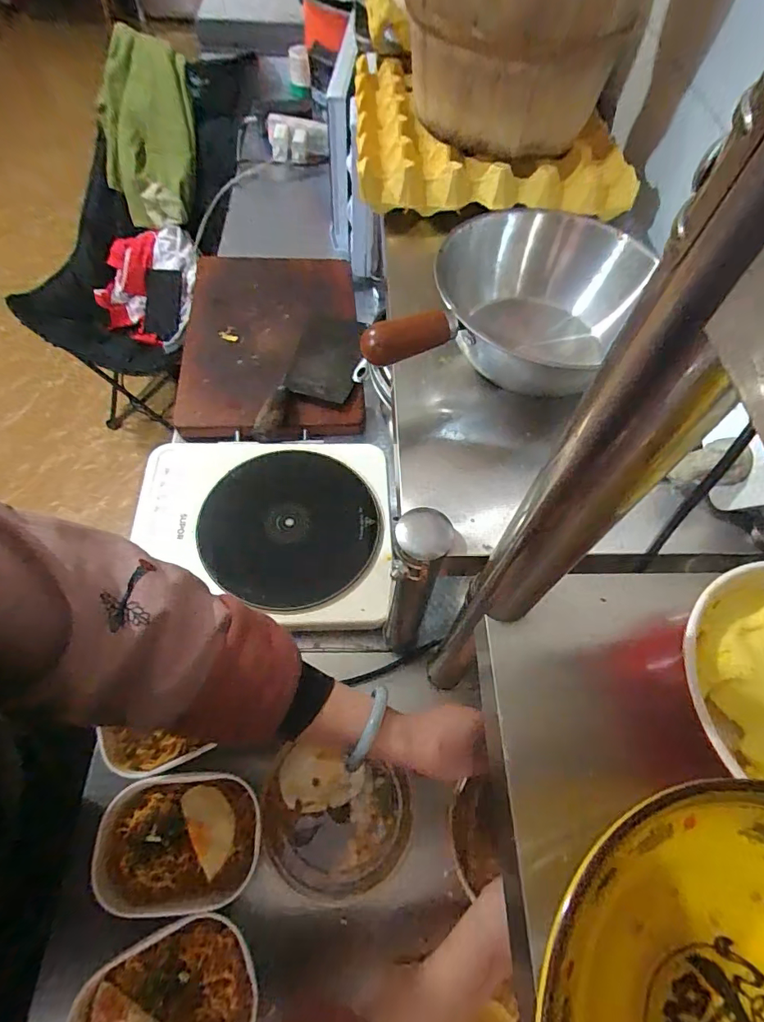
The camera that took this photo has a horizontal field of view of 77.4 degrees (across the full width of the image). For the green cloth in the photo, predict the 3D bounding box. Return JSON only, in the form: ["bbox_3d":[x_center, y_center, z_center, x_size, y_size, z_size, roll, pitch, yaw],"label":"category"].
[{"bbox_3d":[-0.615,-0.990,1.247,0.244,0.306,0.346,-19,65,-14],"label":"green cloth"}]

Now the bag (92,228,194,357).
[{"bbox_3d":[-0.677,-0.668,1.404,0.311,0.079,0.335,22,99,8],"label":"bag"}]

